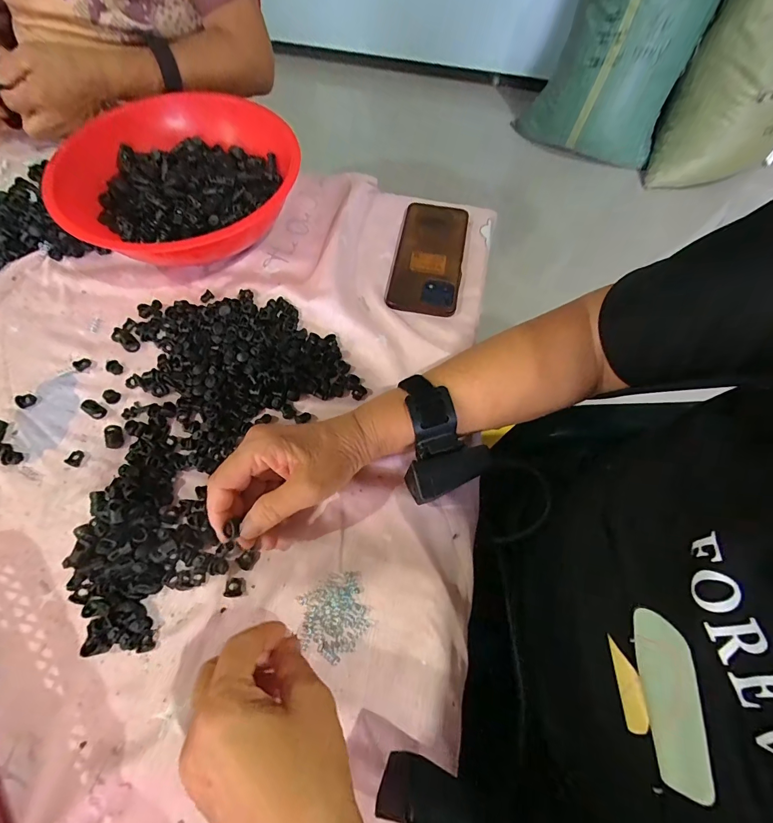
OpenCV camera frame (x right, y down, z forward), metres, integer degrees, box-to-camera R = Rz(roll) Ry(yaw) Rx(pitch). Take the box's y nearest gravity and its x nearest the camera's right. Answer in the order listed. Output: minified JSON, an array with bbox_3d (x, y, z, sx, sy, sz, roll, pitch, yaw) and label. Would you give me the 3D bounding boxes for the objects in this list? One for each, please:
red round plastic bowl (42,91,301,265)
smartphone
[{"bbox_3d":[-0.223,-0.247,0.432,0.246,0.076,0.223,-42,73,-17],"label":"red round plastic bowl"},{"bbox_3d":[0.051,-0.186,0.445,0.078,0.009,0.167,10,66,3],"label":"smartphone"}]

